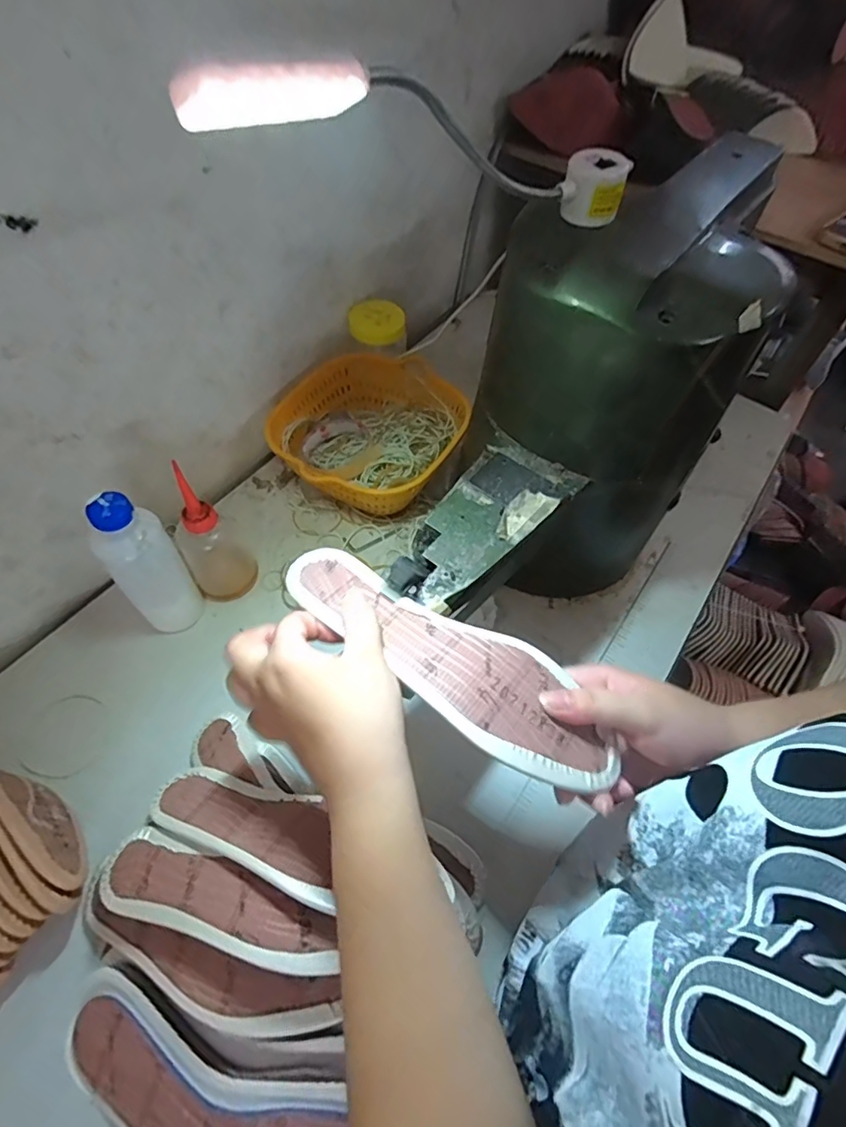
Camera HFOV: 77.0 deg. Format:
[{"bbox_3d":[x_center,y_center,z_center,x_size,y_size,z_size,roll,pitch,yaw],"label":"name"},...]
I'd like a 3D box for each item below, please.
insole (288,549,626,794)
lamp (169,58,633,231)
[{"bbox_3d":[0.013,0.055,0.339,0.235,0.030,0.073,33,62,17],"label":"insole"},{"bbox_3d":[0.020,-0.214,0.269,0.041,0.041,0.304,42,42,23],"label":"lamp"}]

